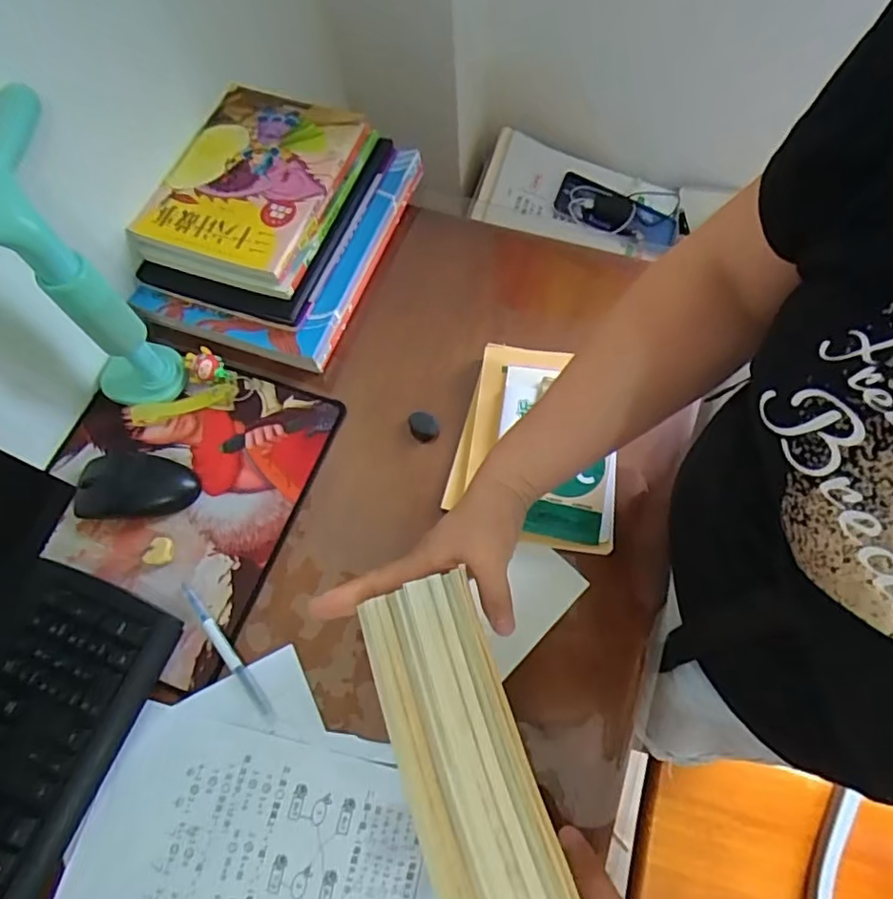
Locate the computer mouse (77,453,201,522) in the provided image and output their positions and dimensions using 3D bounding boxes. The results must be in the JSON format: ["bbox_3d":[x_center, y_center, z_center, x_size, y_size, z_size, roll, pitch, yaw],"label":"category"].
[{"bbox_3d":[-0.282,0.033,0.533,0.105,0.032,0.060,0,67,2],"label":"computer mouse"}]

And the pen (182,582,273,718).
[{"bbox_3d":[-0.184,0.164,0.488,0.011,0.006,0.132,-37,72,-14],"label":"pen"}]

